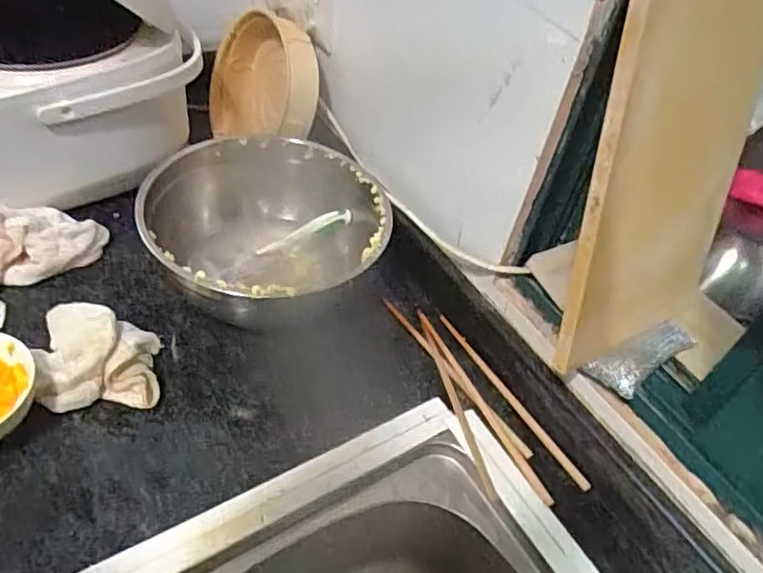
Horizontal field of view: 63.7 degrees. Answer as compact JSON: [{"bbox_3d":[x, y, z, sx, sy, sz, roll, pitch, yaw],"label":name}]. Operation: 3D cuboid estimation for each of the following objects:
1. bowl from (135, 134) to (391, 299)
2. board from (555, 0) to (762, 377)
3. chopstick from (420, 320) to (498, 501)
[{"bbox_3d":[-0.115,-0.047,0.676,0.231,0.120,0.250,4,48,-6],"label":"bowl"},{"bbox_3d":[0.249,-0.118,0.499,0.212,0.372,0.021,-18,36,-31],"label":"board"},{"bbox_3d":[0.077,0.122,0.629,0.012,0.011,0.203,-9,49,-14],"label":"chopstick"}]

